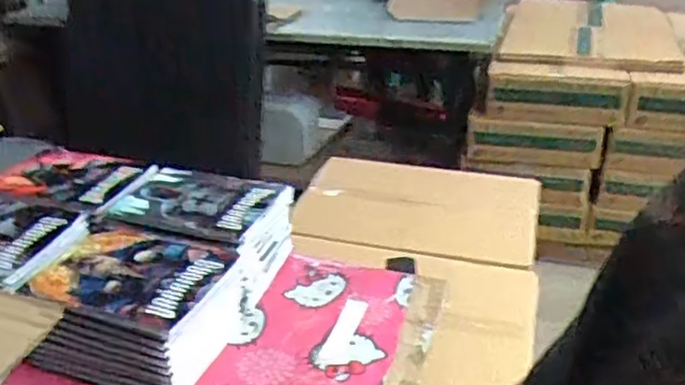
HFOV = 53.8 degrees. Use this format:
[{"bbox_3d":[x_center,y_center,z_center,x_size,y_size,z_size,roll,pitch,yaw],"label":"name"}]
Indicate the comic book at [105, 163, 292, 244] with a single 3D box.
[{"bbox_3d":[-0.190,0.010,0.899,0.211,0.018,0.142,7,28,15],"label":"comic book"}]

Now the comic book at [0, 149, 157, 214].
[{"bbox_3d":[-0.385,-0.021,0.948,0.199,0.015,0.145,9,29,18],"label":"comic book"}]

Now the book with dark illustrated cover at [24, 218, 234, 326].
[{"bbox_3d":[-0.239,0.084,0.767,0.201,0.011,0.162,8,28,15],"label":"book with dark illustrated cover"}]

